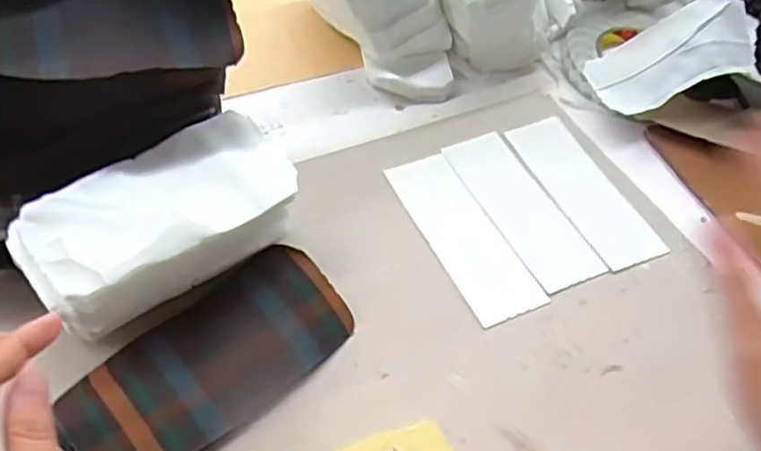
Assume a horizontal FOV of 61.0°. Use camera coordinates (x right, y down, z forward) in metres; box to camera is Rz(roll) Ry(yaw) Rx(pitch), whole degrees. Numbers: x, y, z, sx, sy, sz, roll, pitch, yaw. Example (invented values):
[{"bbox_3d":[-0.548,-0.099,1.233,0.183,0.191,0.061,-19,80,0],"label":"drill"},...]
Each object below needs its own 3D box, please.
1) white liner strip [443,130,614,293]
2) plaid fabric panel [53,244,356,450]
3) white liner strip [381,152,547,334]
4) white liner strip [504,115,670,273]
[{"bbox_3d":[0.103,-0.013,0.475,0.052,0.005,0.144,-19,55,-19],"label":"white liner strip"},{"bbox_3d":[-0.097,0.074,0.371,0.164,0.024,0.081,-36,63,-29],"label":"plaid fabric panel"},{"bbox_3d":[0.058,0.005,0.457,0.052,0.004,0.146,-19,55,-19],"label":"white liner strip"},{"bbox_3d":[0.153,-0.028,0.489,0.052,0.006,0.145,-17,55,-18],"label":"white liner strip"}]

